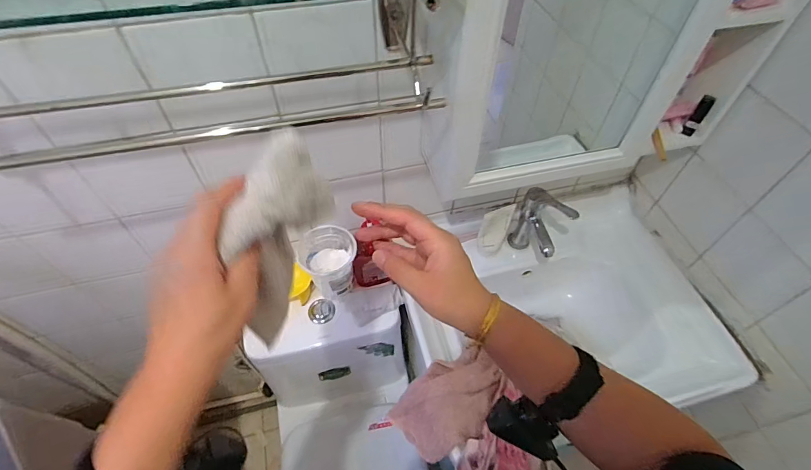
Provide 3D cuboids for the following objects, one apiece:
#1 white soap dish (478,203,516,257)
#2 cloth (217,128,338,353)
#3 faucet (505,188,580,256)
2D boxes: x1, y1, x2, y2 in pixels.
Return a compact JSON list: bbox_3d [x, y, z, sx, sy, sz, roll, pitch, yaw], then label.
[{"bbox_3d":[0.199,-0.008,0.912,0.078,0.126,0.020,-13,45,-12],"label":"white soap dish"},{"bbox_3d":[-0.104,0.009,0.336,0.084,0.202,0.055,-13,53,-30],"label":"cloth"},{"bbox_3d":[0.296,-0.006,0.892,0.065,0.174,0.134,-10,54,-10],"label":"faucet"}]

